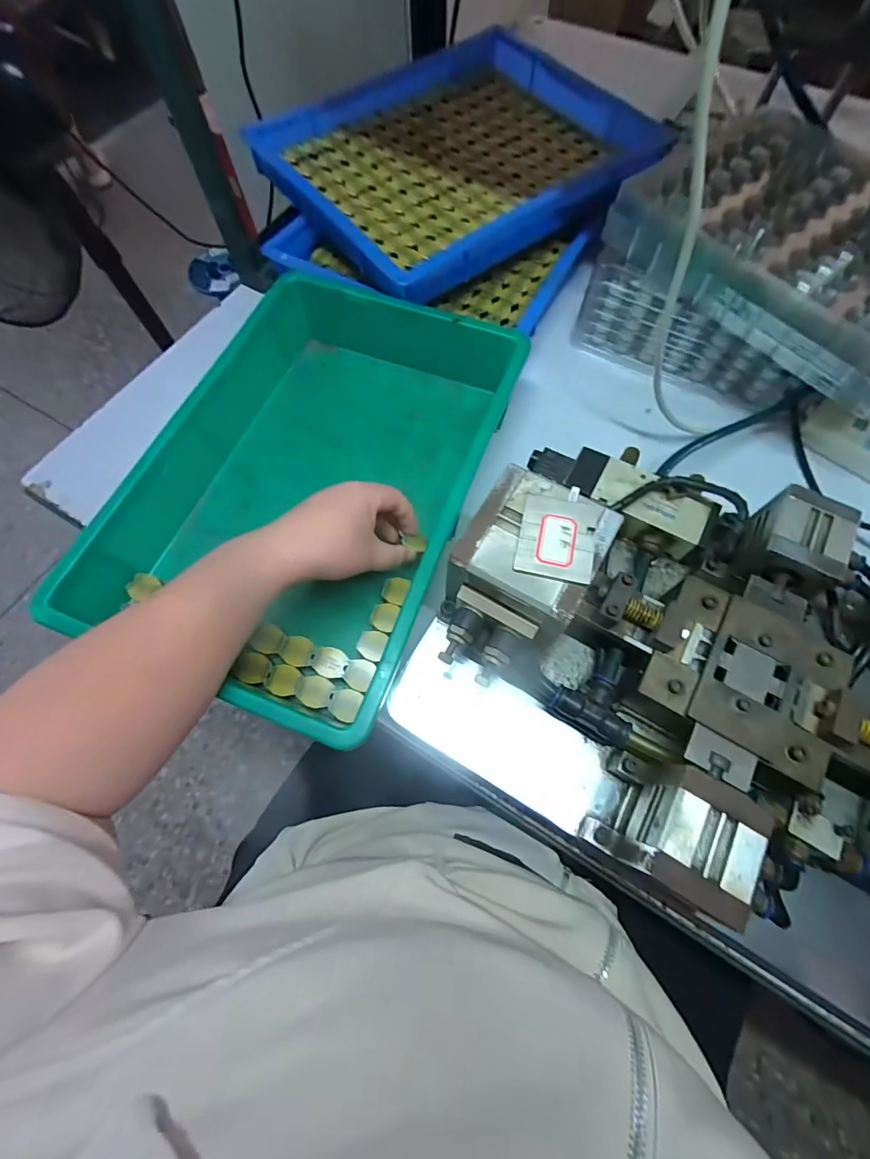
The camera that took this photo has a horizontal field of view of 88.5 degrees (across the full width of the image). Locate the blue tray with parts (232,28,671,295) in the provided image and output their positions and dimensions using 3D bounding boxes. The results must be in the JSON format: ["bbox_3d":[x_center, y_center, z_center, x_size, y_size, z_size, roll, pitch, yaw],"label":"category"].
[{"bbox_3d":[0.034,-0.570,0.581,0.457,0.041,0.362,-36,72,-12],"label":"blue tray with parts"}]

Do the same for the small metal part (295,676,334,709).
[{"bbox_3d":[-0.104,0.096,0.381,0.031,0.004,0.025,17,70,8],"label":"small metal part"}]

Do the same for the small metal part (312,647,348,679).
[{"bbox_3d":[-0.092,0.073,0.392,0.030,0.004,0.025,18,70,8],"label":"small metal part"}]

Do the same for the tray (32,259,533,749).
[{"bbox_3d":[-0.107,-0.102,0.442,0.284,0.084,0.425,20,71,9],"label":"tray"}]

